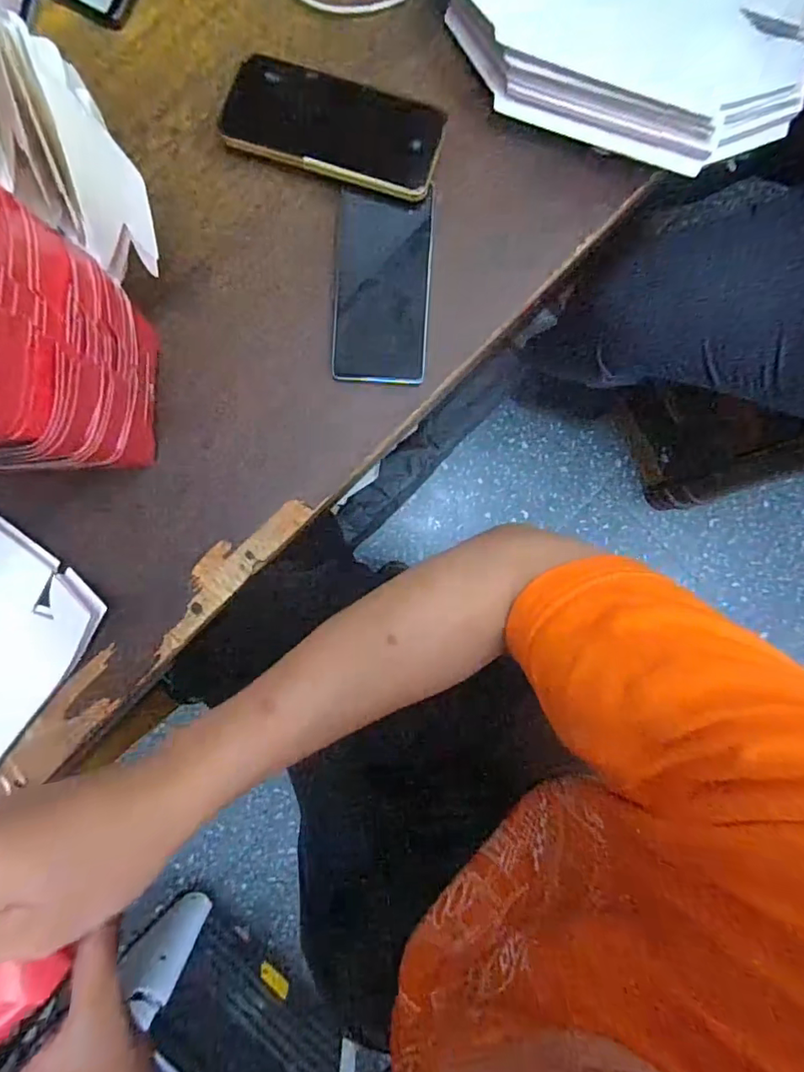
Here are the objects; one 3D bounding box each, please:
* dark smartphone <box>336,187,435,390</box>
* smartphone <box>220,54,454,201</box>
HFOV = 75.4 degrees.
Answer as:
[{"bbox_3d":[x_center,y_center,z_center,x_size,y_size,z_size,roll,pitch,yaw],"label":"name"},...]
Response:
[{"bbox_3d":[-0.016,-0.200,0.421,0.075,0.015,0.146,4,90,-2],"label":"dark smartphone"},{"bbox_3d":[-0.053,-0.326,0.412,0.168,0.012,0.086,13,86,0],"label":"smartphone"}]

